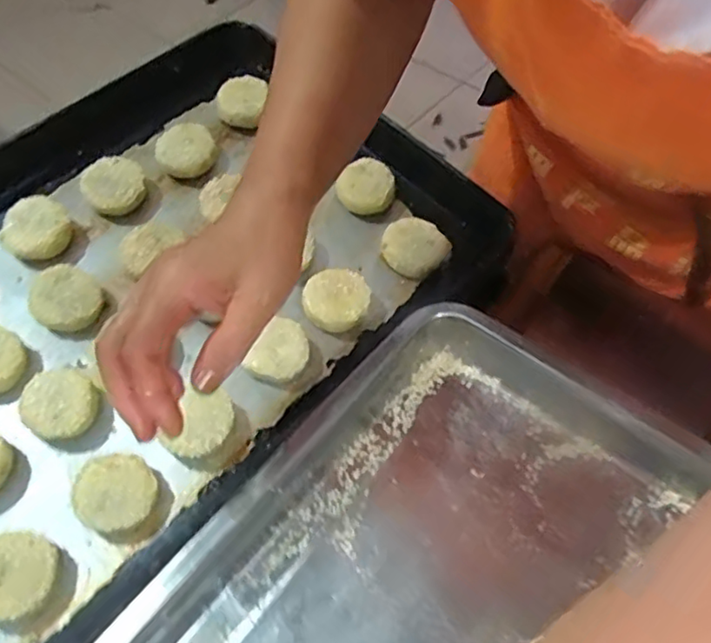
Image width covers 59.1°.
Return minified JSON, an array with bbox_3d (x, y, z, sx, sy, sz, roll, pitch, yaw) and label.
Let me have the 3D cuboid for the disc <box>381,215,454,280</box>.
[{"bbox_3d":[0.054,-0.071,0.595,0.058,0.011,0.059,1,76,-5],"label":"disc"}]

